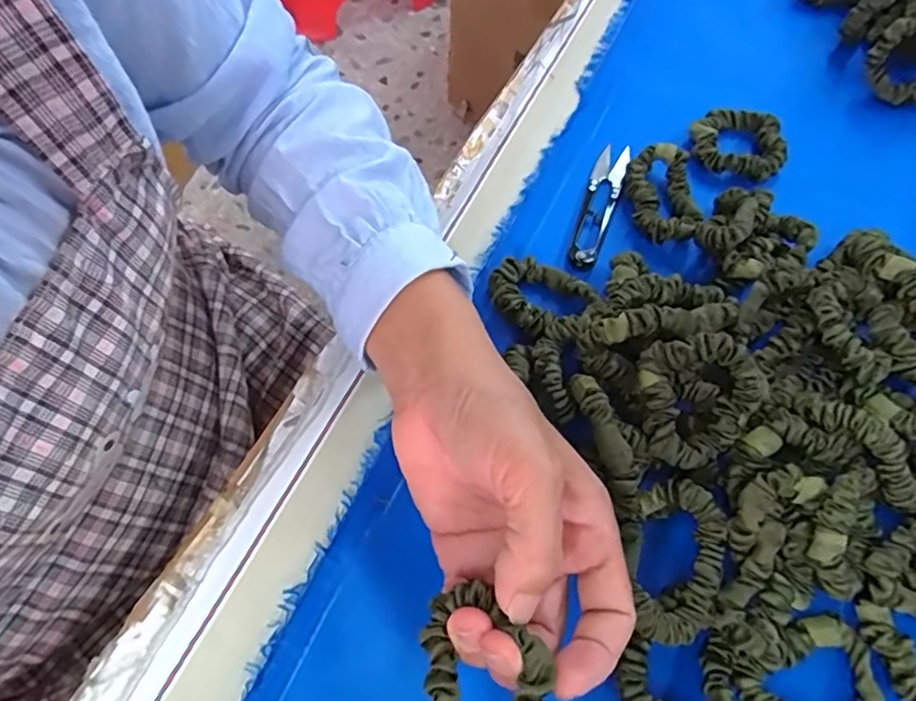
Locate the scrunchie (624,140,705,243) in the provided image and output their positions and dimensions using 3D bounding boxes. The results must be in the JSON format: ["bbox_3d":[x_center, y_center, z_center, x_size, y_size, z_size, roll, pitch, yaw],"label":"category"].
[{"bbox_3d":[0.133,-0.103,0.392,0.040,0.017,0.067,-1,68,-1],"label":"scrunchie"}]

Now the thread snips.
[{"bbox_3d":[0.094,-0.095,0.403,0.020,0.014,0.101,19,69,7],"label":"thread snips"}]

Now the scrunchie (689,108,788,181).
[{"bbox_3d":[0.195,-0.146,0.418,0.061,0.016,0.052,4,68,1],"label":"scrunchie"}]

